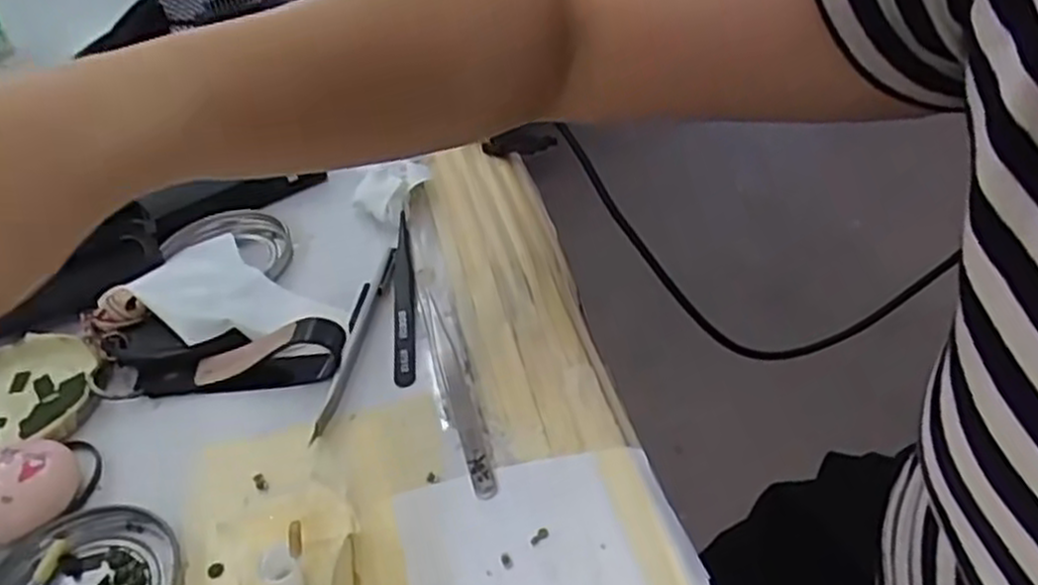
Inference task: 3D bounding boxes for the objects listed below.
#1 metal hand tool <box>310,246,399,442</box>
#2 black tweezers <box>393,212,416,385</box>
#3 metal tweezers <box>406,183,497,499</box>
[{"bbox_3d":[-0.081,0.021,0.398,0.008,0.008,0.131,1,42,9],"label":"metal hand tool"},{"bbox_3d":[-0.062,-0.002,0.419,0.011,0.013,0.121,-8,41,-1],"label":"black tweezers"},{"bbox_3d":[-0.041,0.012,0.410,0.015,0.012,0.224,-13,42,-6],"label":"metal tweezers"}]

